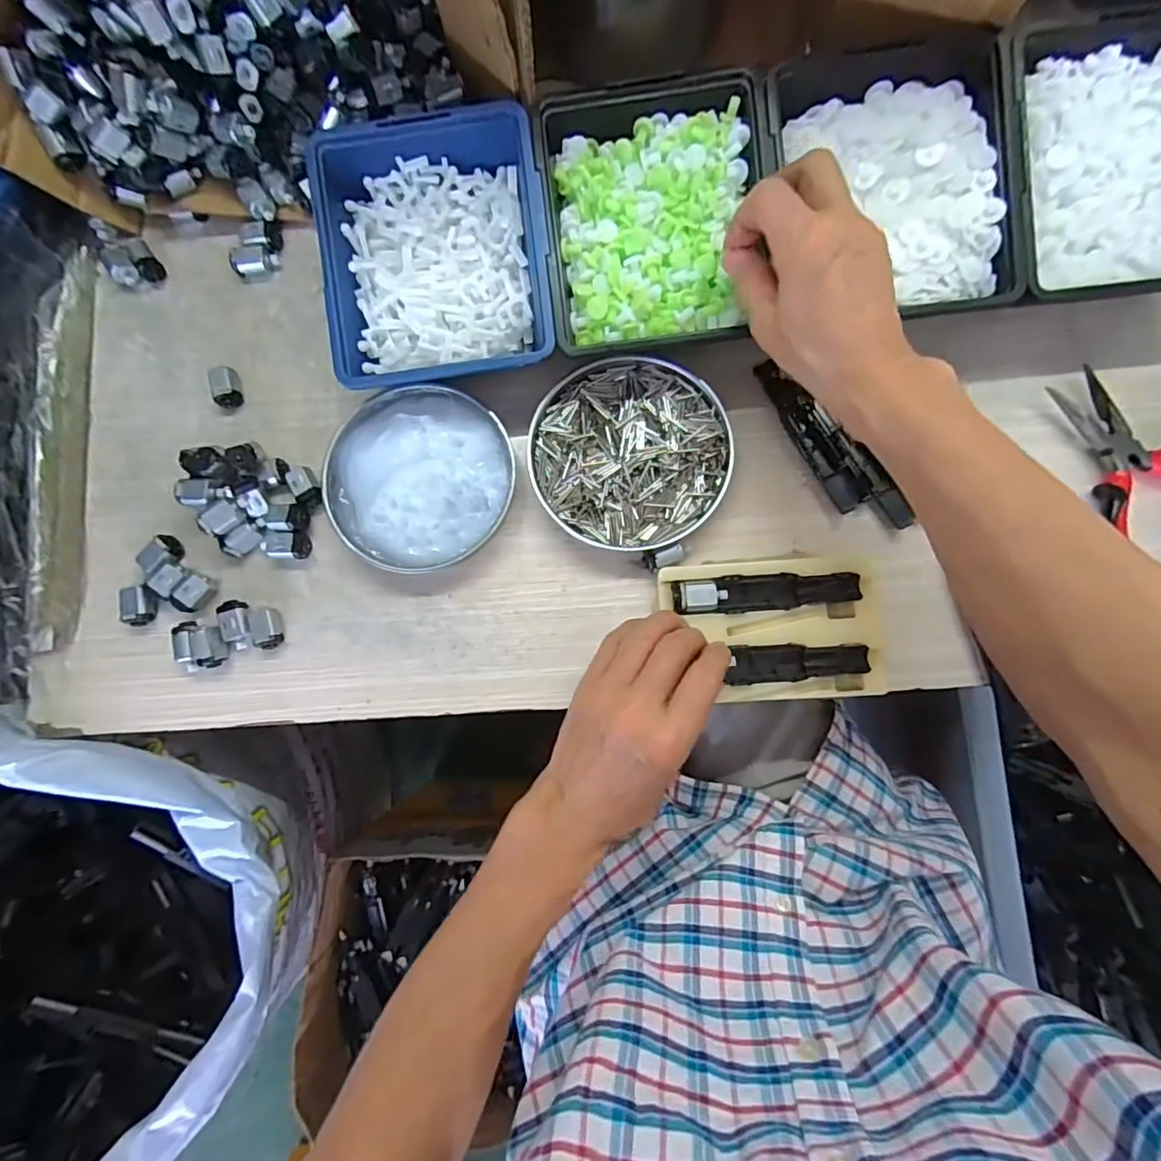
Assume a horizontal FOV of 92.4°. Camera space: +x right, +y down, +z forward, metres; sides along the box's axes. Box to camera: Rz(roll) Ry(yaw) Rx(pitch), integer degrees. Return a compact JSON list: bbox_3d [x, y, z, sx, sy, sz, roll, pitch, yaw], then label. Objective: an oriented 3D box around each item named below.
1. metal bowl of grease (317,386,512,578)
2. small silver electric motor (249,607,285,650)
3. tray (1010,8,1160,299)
[{"bbox_3d":[-0.114,-0.073,0.391,0.131,0.024,0.126,0,83,3],"label":"metal bowl of grease"},{"bbox_3d":[-0.221,0.034,0.393,0.020,0.012,0.029,-4,83,2],"label":"small silver electric motor"},{"bbox_3d":[0.339,-0.263,0.343,0.143,0.040,0.160,-6,83,2],"label":"tray"}]

